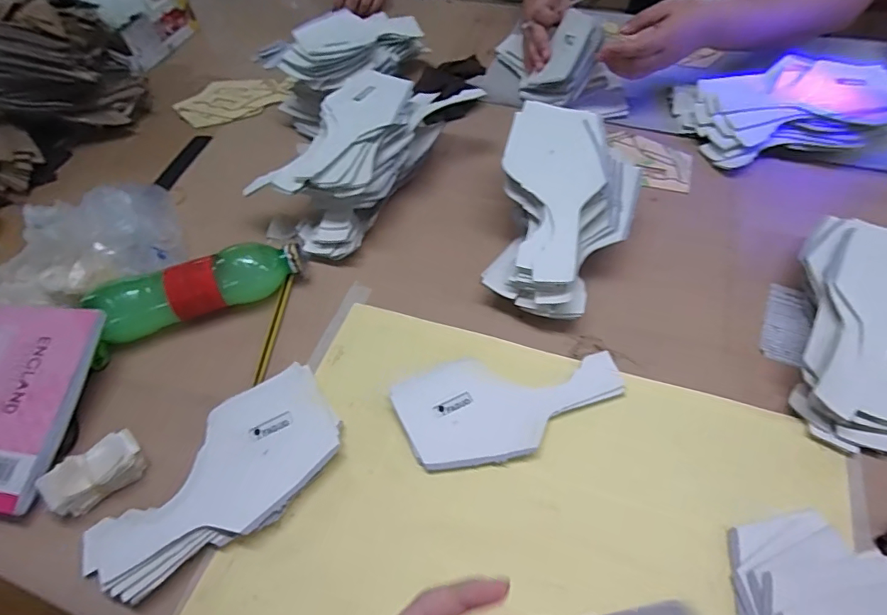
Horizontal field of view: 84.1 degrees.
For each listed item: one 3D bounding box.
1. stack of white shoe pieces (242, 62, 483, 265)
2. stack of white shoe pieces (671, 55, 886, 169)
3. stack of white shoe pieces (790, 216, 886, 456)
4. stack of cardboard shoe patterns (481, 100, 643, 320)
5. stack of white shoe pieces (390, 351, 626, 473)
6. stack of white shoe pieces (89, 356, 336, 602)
[{"bbox_3d":[-0.085,-0.180,0.569,0.132,0.086,0.261,24,60,19],"label":"stack of white shoe pieces"},{"bbox_3d":[0.409,-0.248,0.601,0.221,0.065,0.154,-5,55,0],"label":"stack of white shoe pieces"},{"bbox_3d":[0.364,0.014,0.425,0.112,0.053,0.218,24,60,19],"label":"stack of white shoe pieces"},{"bbox_3d":[0.118,-0.092,0.489,0.129,0.097,0.207,12,56,12],"label":"stack of cardboard shoe patterns"},{"bbox_3d":[0.059,0.082,0.433,0.192,0.012,0.096,-15,55,-7],"label":"stack of white shoe pieces"},{"bbox_3d":[-0.181,0.140,0.395,0.204,0.035,0.098,-31,59,-17],"label":"stack of white shoe pieces"}]

